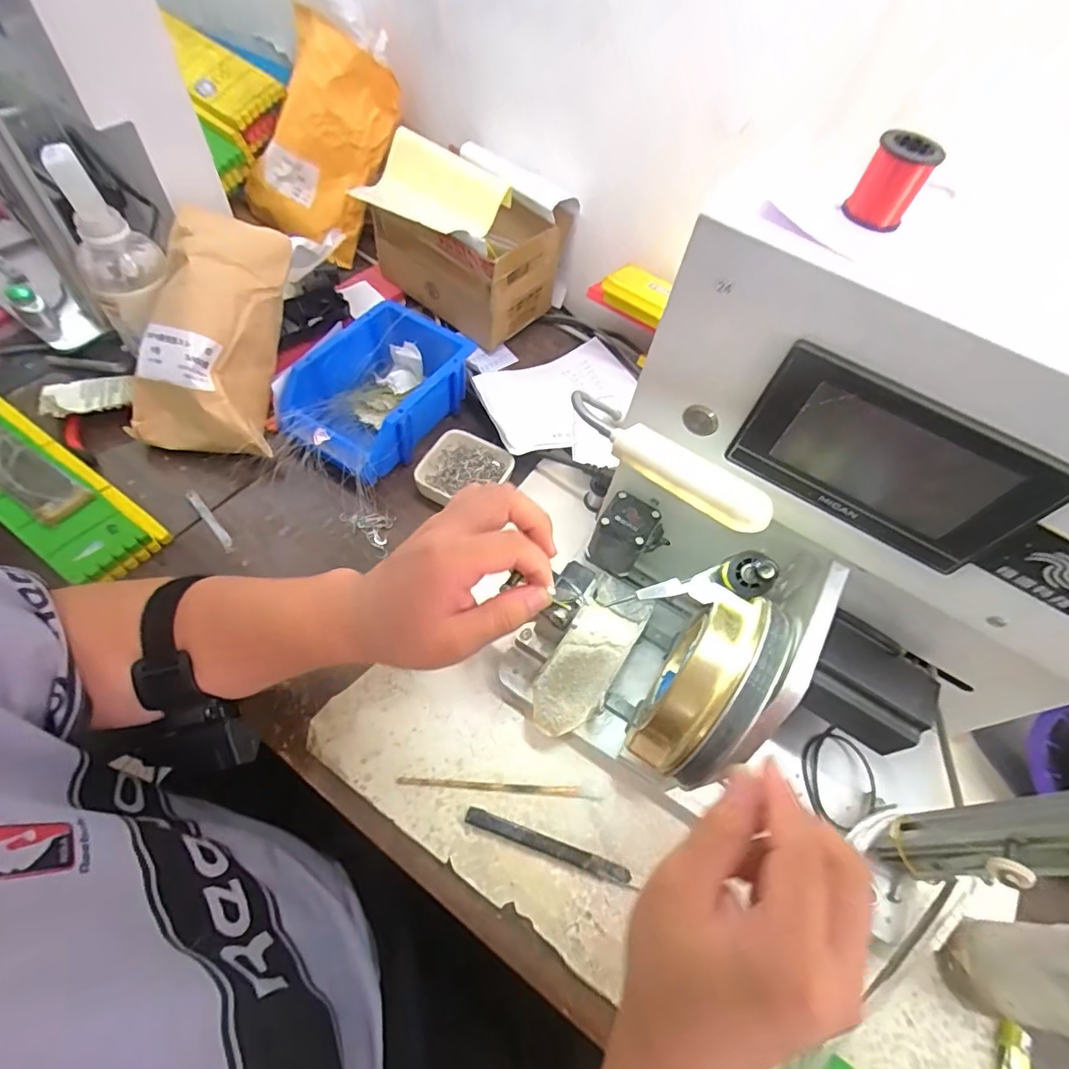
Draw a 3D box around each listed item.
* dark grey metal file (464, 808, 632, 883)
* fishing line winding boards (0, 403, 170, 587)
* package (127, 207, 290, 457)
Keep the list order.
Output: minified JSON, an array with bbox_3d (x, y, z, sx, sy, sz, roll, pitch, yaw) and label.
[{"bbox_3d":[0.010,0.230,0.406,0.125,0.008,0.012,18,64,7],"label":"dark grey metal file"},{"bbox_3d":[-0.492,-0.064,0.516,0.343,0.047,0.080,32,60,13],"label":"fishing line winding boards"},{"bbox_3d":[-0.307,-0.190,0.537,0.132,0.085,0.225,13,92,5],"label":"package"}]

